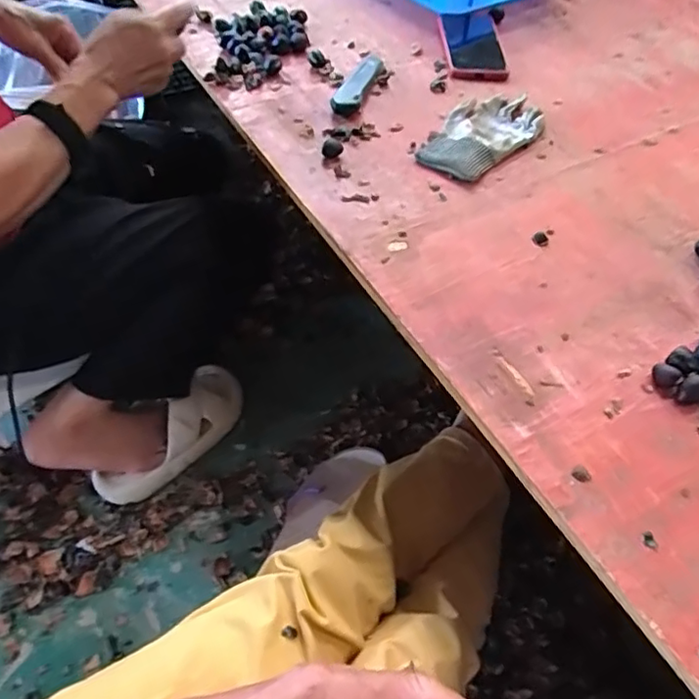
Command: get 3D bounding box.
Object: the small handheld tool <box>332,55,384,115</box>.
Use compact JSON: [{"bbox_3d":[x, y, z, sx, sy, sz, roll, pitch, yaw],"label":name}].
[{"bbox_3d":[0.013,-0.333,0.721,0.034,0.016,0.149,16,52,9],"label":"small handheld tool"}]

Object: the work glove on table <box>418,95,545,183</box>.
[{"bbox_3d":[0.156,-0.244,0.662,0.096,0.015,0.177,26,54,16],"label":"work glove on table"}]

